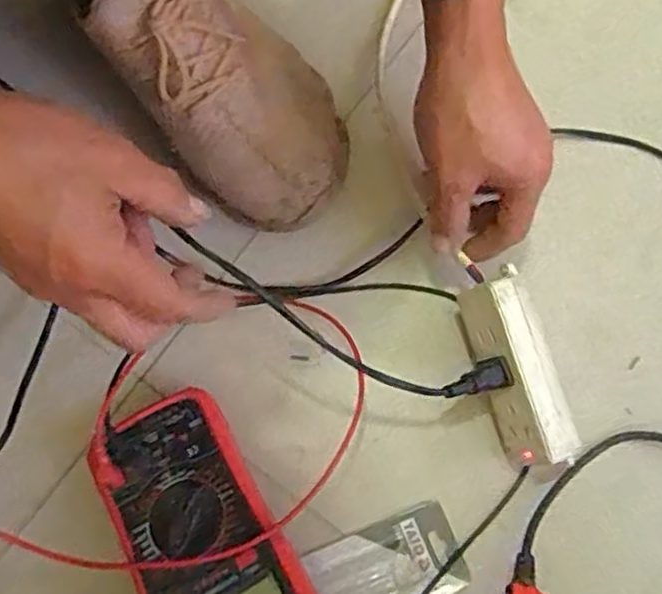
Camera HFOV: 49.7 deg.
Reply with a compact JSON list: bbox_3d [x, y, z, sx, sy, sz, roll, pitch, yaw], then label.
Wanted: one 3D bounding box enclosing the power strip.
[{"bbox_3d":[0.119,0.048,0.466,0.028,0.052,0.119,-14,81,-32],"label":"power strip"}]

